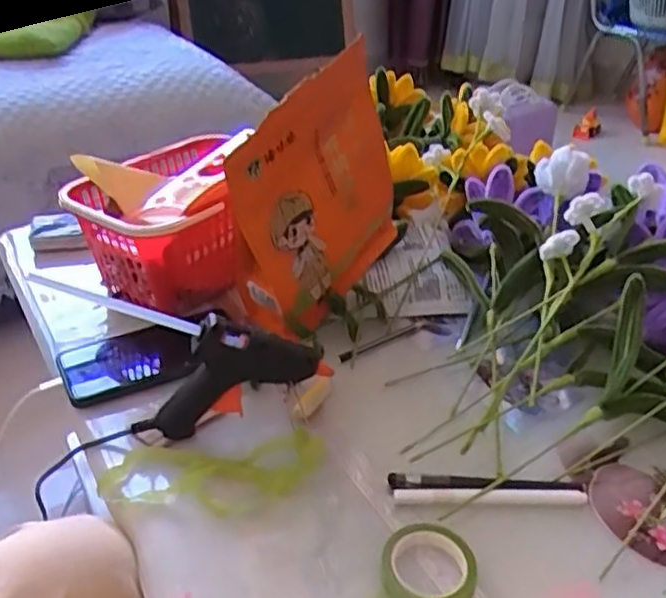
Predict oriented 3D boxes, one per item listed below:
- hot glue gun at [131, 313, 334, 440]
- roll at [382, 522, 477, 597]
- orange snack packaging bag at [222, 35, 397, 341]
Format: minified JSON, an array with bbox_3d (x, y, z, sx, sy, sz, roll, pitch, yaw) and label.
[{"bbox_3d":[-0.077,0.054,0.521,0.145,0.095,0.023,-5,34,-9],"label":"hot glue gun"},{"bbox_3d":[0.061,0.169,0.432,0.058,0.015,0.062,0,34,0],"label":"roll"},{"bbox_3d":[-0.017,-0.090,0.611,0.059,0.237,0.185,32,59,33],"label":"orange snack packaging bag"}]

